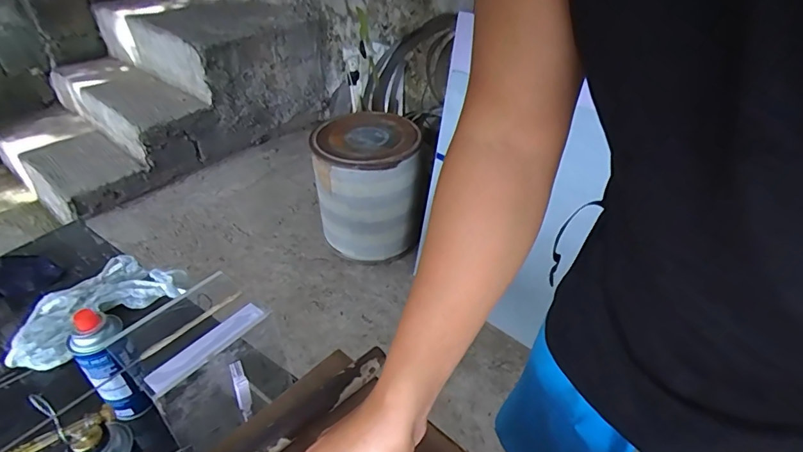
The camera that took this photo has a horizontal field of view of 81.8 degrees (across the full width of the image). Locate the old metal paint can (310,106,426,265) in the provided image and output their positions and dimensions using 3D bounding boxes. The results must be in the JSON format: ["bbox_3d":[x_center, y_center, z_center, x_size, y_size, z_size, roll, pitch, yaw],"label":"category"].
[{"bbox_3d":[-0.134,-0.148,1.792,0.378,0.462,0.406,1,36,-1],"label":"old metal paint can"}]

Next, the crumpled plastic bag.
[{"bbox_3d":[-0.548,0.145,0.840,0.126,0.060,0.287,30,44,33],"label":"crumpled plastic bag"}]

